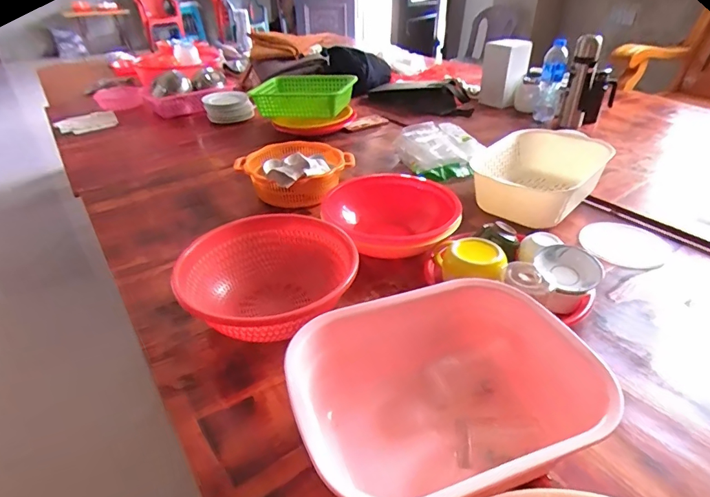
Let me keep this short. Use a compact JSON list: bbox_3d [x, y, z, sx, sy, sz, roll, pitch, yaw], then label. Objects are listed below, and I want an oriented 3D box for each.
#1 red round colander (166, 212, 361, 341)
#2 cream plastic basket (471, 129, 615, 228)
[{"bbox_3d":[-0.128,0.052,0.654,0.233,0.095,0.252,-1,34,1],"label":"red round colander"},{"bbox_3d":[0.389,-0.161,0.933,0.220,0.104,0.254,27,43,35],"label":"cream plastic basket"}]

